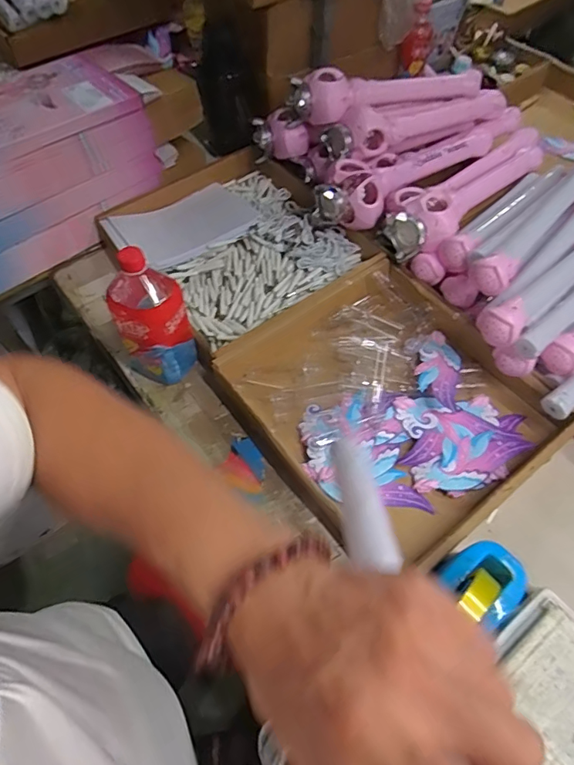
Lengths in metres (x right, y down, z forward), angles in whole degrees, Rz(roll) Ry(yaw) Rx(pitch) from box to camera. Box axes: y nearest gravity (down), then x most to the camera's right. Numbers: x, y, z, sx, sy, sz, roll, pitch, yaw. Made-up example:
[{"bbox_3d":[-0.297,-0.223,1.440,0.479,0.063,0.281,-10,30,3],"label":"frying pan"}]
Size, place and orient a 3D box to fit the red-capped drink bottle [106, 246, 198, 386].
[{"bbox_3d":[-0.179,-0.086,0.635,0.089,0.199,0.081,-19,60,-10],"label":"red-capped drink bottle"}]

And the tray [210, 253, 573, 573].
[{"bbox_3d":[0.141,0.021,0.678,0.352,0.048,0.392,-36,65,-19],"label":"tray"}]

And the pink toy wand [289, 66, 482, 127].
[{"bbox_3d":[0.185,-0.516,0.854,0.360,0.079,0.075,-18,60,-10],"label":"pink toy wand"}]

